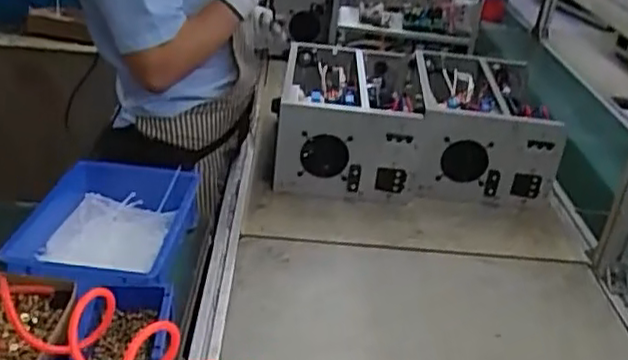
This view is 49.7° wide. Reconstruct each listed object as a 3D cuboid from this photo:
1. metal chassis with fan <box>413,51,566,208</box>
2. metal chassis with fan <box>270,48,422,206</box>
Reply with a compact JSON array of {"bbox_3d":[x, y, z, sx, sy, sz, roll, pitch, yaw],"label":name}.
[{"bbox_3d":[0.332,-0.115,1.404,0.262,0.180,0.372,7,29,-1],"label":"metal chassis with fan"},{"bbox_3d":[0.072,-0.128,1.378,0.265,0.177,0.366,8,29,0],"label":"metal chassis with fan"}]

